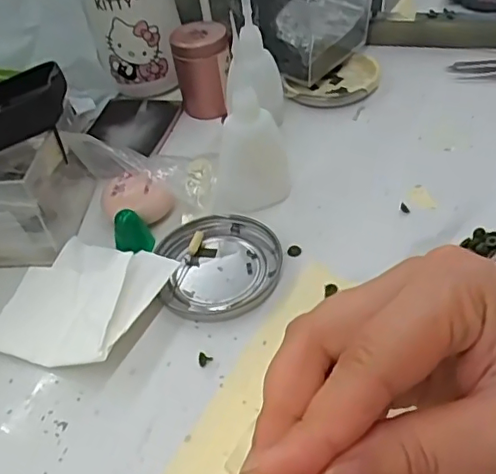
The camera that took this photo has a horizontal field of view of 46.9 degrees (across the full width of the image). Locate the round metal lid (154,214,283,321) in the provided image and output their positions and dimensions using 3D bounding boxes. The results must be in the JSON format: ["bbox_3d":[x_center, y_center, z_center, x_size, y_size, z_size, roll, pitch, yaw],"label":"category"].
[{"bbox_3d":[-0.017,0.016,0.347,0.074,0.008,0.074,-4,45,4],"label":"round metal lid"}]

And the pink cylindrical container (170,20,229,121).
[{"bbox_3d":[-0.035,-0.134,0.458,0.045,0.062,0.039,-10,45,-2],"label":"pink cylindrical container"}]

